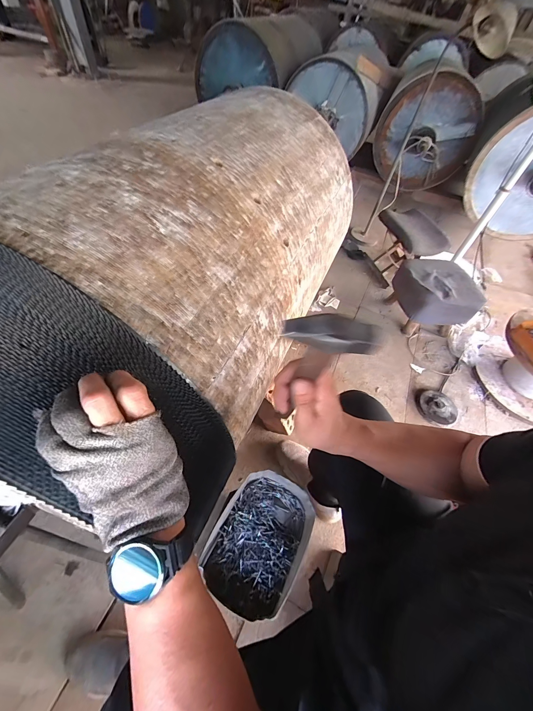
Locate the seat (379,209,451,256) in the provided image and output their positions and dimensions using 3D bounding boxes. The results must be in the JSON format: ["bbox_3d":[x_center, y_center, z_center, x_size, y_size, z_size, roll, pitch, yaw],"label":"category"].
[{"bbox_3d":[0.730,-0.625,1.393,0.218,0.086,0.307,-14,56,-12],"label":"seat"}]

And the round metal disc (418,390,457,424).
[{"bbox_3d":[0.661,0.197,1.090,0.136,0.021,0.137,1,55,-2],"label":"round metal disc"}]

